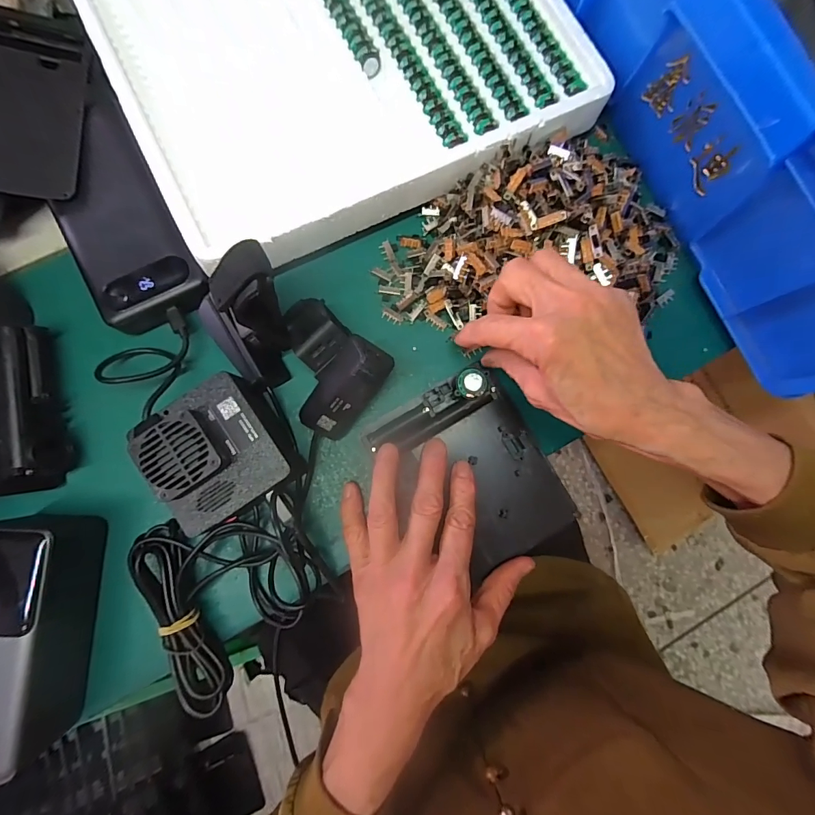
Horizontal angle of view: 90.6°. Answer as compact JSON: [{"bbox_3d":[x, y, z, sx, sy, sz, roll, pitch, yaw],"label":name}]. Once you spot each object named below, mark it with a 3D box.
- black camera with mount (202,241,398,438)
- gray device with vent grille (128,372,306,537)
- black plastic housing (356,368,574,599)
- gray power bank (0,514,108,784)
[{"bbox_3d":[-0.069,-0.038,0.253,0.112,0.077,0.068,42,83,3],"label":"black camera with mount"},{"bbox_3d":[-0.114,0.027,0.253,0.068,0.060,0.074,-28,84,-5],"label":"gray device with vent grille"},{"bbox_3d":[0.046,0.046,0.279,0.106,0.021,0.128,-28,84,-5],"label":"black plastic housing"},{"bbox_3d":[-0.228,0.136,0.235,0.053,0.053,0.129,3,82,-2],"label":"gray power bank"}]

